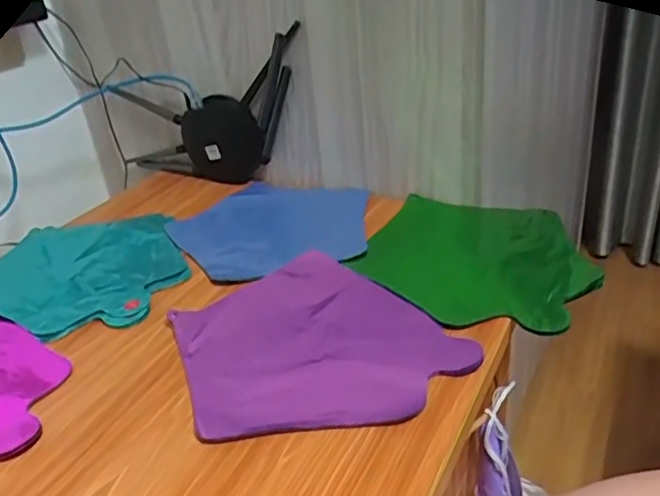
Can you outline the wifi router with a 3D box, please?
[{"bbox_3d":[-0.157,-0.172,0.821,0.356,0.181,0.047,-13,21,38],"label":"wifi router"}]

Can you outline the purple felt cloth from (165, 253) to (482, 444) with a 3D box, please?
[{"bbox_3d":[-0.016,0.076,0.525,0.209,0.013,0.209,-16,32,-17],"label":"purple felt cloth"}]

